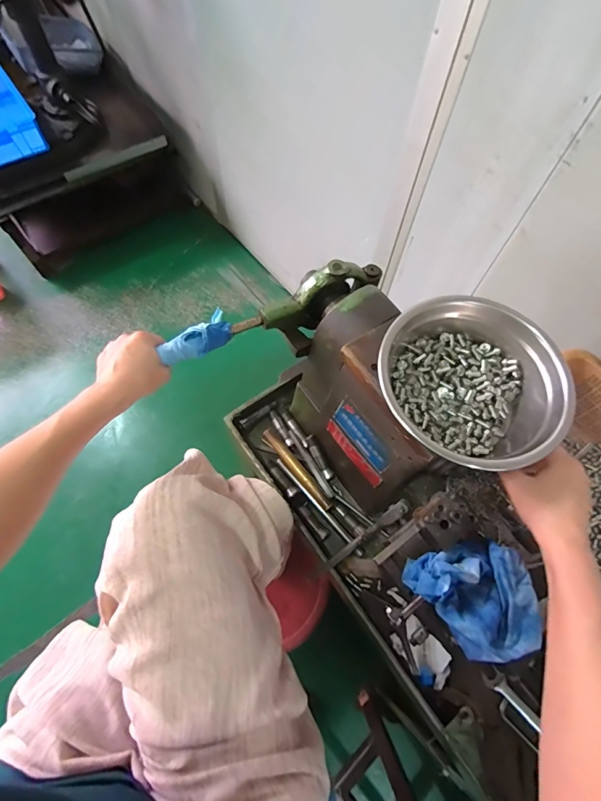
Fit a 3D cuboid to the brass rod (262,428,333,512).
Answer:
[{"bbox_3d":[-0.006,0.110,0.635,0.018,0.016,0.159,-37,72,-17],"label":"brass rod"}]

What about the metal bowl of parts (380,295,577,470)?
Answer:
[{"bbox_3d":[0.163,-0.020,0.383,0.167,0.056,0.152,1,66,-2],"label":"metal bowl of parts"}]

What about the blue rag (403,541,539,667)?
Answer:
[{"bbox_3d":[0.166,0.193,0.377,0.117,0.041,0.104,-5,66,-5],"label":"blue rag"}]

